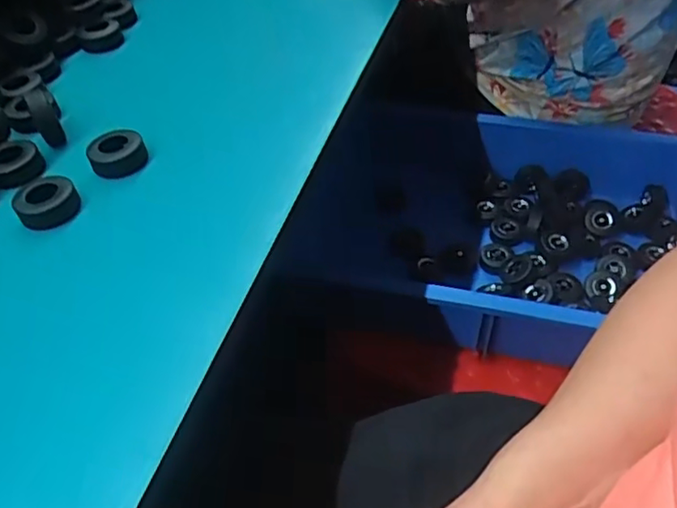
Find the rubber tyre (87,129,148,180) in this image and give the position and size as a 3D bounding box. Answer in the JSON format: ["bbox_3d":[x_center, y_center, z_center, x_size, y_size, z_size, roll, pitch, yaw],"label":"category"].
[{"bbox_3d":[-0.154,-0.070,0.426,0.038,0.019,0.034,-21,48,-16],"label":"rubber tyre"}]

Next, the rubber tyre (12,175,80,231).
[{"bbox_3d":[-0.190,-0.033,0.398,0.037,0.019,0.035,-2,45,2],"label":"rubber tyre"}]

